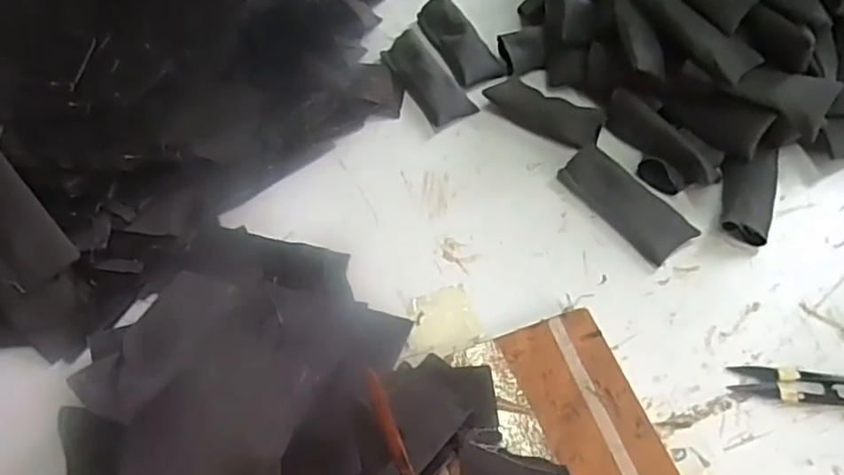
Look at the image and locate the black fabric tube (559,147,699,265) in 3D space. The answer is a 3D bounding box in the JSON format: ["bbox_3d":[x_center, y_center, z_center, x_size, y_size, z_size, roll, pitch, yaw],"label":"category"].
[{"bbox_3d":[0.156,-0.029,0.491,0.044,0.020,0.103,-37,65,-18],"label":"black fabric tube"}]

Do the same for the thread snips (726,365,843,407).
[{"bbox_3d":[0.255,0.097,0.417,0.100,0.008,0.022,7,60,6],"label":"thread snips"}]

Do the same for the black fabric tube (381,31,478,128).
[{"bbox_3d":[0.003,-0.144,0.565,0.039,0.016,0.101,-29,63,-14],"label":"black fabric tube"}]

